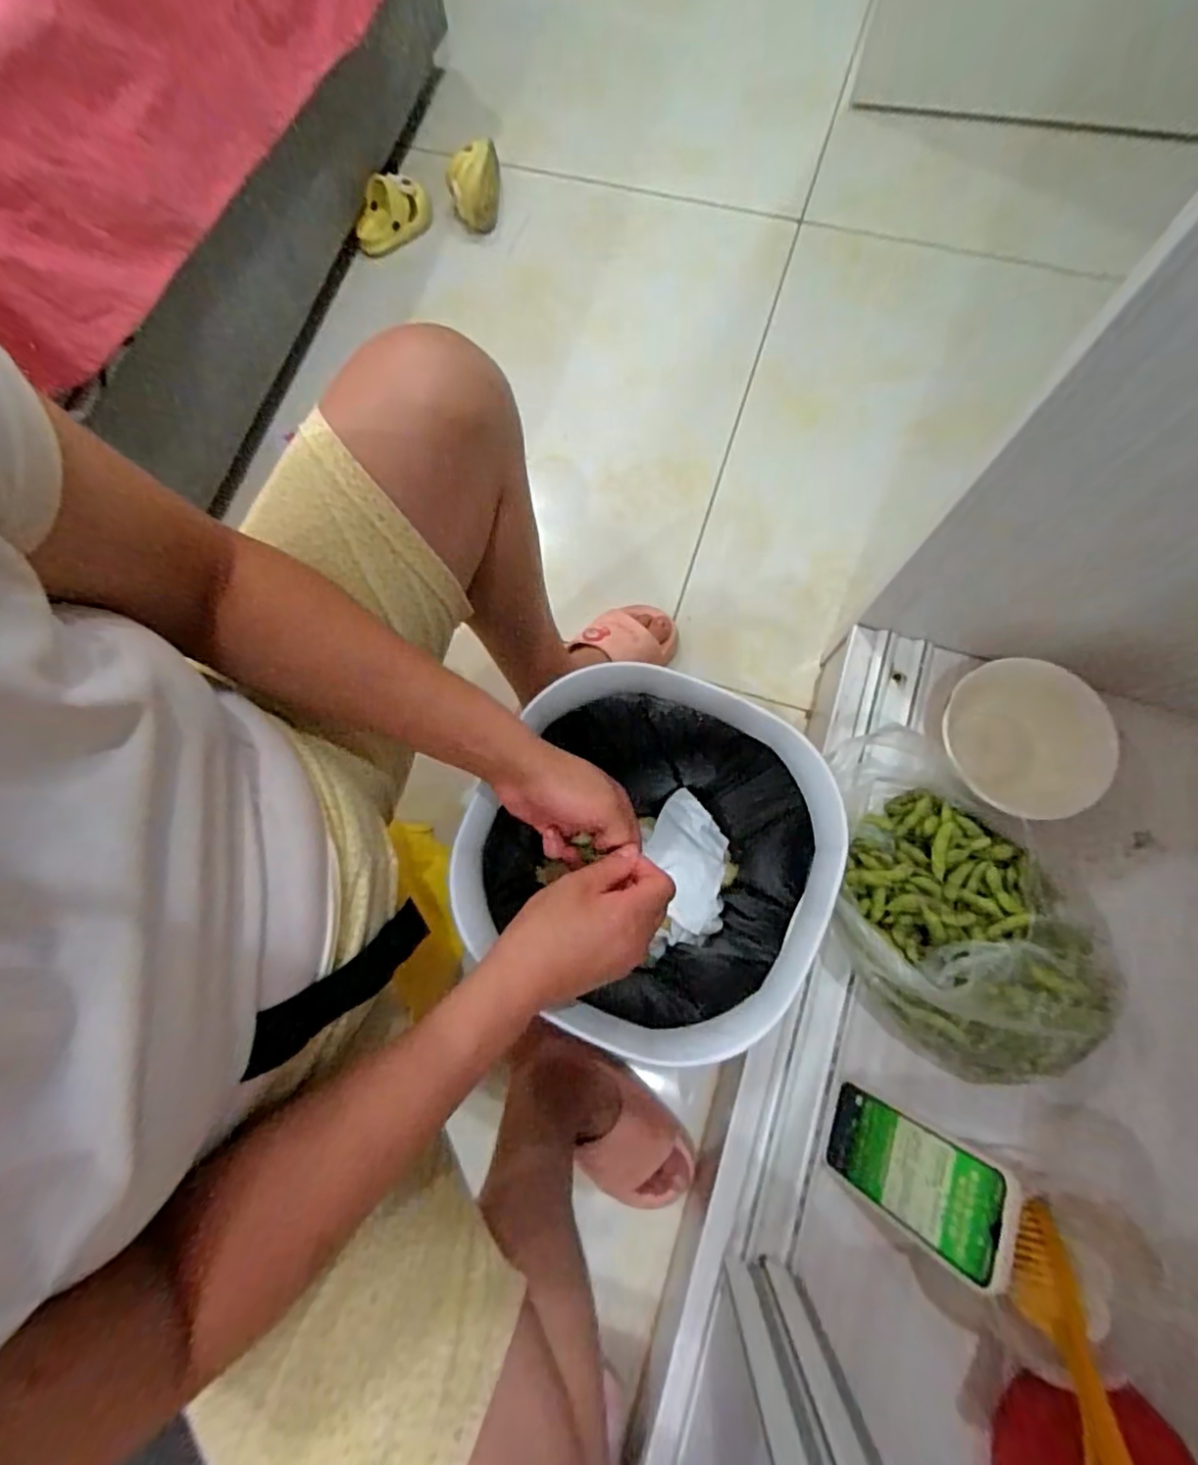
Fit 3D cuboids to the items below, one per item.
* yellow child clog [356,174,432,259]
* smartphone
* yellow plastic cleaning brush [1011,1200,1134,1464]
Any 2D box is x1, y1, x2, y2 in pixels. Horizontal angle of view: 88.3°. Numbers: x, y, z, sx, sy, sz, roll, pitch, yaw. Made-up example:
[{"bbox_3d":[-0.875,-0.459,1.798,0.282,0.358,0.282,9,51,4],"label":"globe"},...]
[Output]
[{"bbox_3d":[-0.331,-0.828,0.982,0.132,0.058,0.064,-28,76,-4],"label":"yellow child clog"},{"bbox_3d":[0.241,0.342,0.482,0.011,0.163,0.079,24,74,-18],"label":"smartphone"},{"bbox_3d":[0.317,0.418,0.420,0.033,0.177,0.026,22,119,5],"label":"yellow plastic cleaning brush"}]

